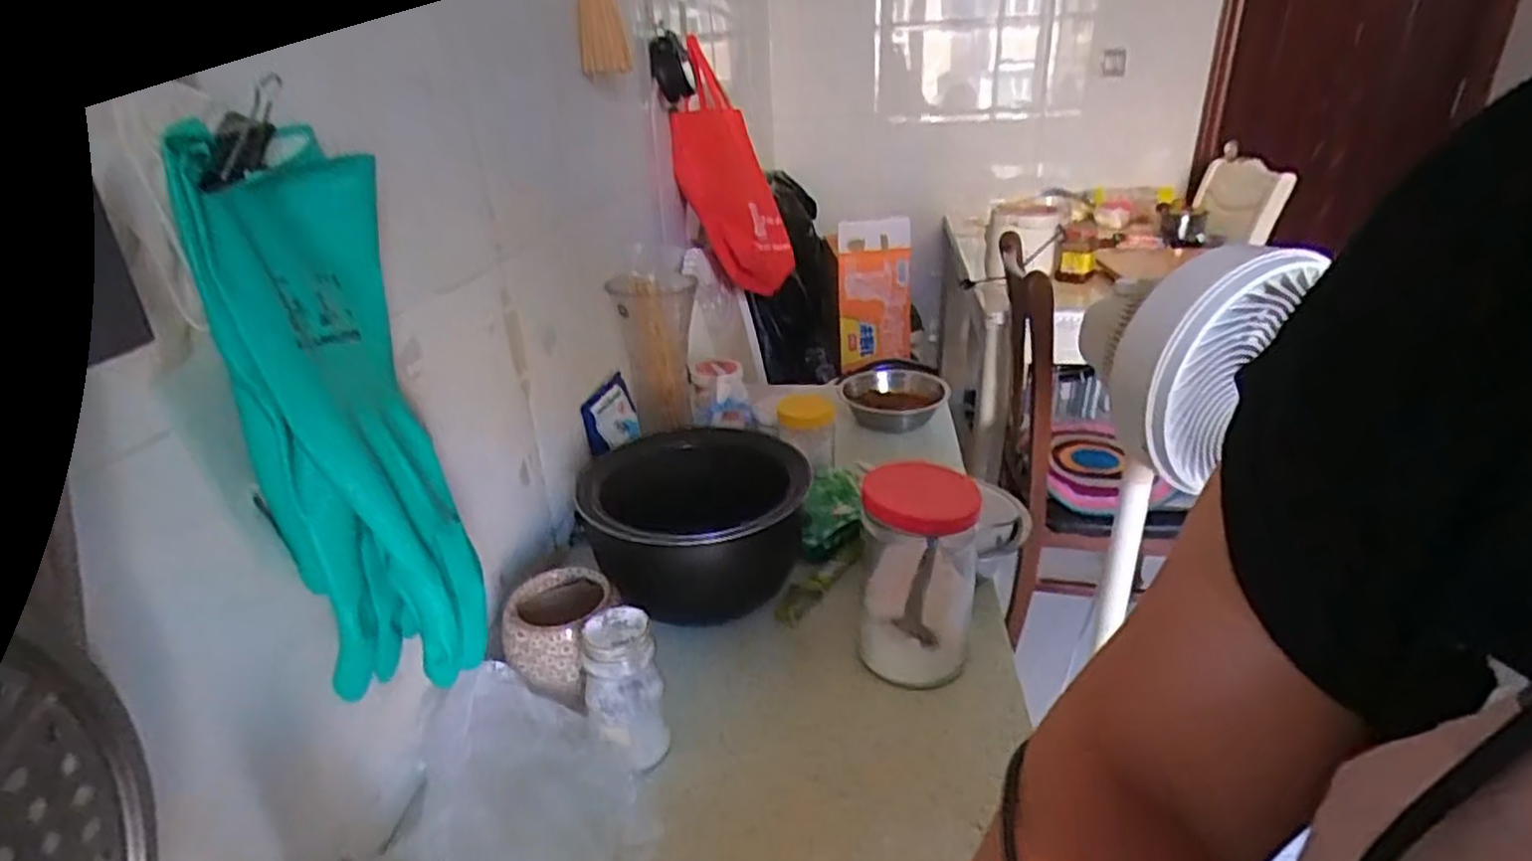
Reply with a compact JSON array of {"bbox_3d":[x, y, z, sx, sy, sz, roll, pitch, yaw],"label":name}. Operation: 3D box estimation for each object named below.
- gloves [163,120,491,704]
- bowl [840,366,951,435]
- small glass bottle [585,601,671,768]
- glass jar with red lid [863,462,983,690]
[{"bbox_3d":[-0.228,-0.003,0.427,0.062,0.320,0.124,-8,17,18],"label":"gloves"},{"bbox_3d":[0.199,-0.052,1.162,0.156,0.046,0.170,-2,25,1],"label":"bowl"},{"bbox_3d":[-0.107,0.201,0.570,0.054,0.121,0.057,-9,26,-15],"label":"small glass bottle"},{"bbox_3d":[0.131,0.127,0.652,0.099,0.184,0.091,-2,25,1],"label":"glass jar with red lid"}]

